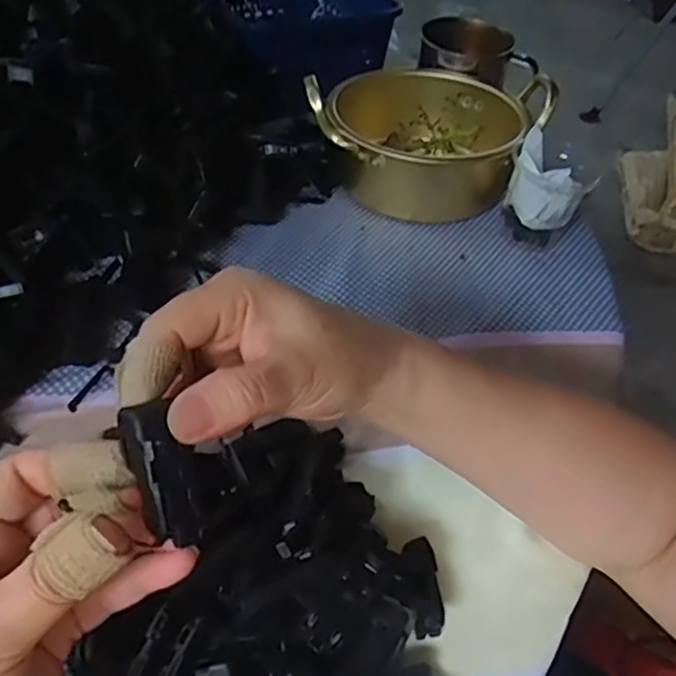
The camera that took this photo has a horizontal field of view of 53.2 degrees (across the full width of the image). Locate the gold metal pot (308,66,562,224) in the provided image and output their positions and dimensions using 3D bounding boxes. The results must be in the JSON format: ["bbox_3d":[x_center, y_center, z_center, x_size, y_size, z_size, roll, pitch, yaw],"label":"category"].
[{"bbox_3d":[0.081,-0.178,0.594,0.167,0.086,0.166,3,46,-3],"label":"gold metal pot"}]

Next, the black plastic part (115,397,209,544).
[{"bbox_3d":[-0.057,0.044,0.222,0.018,0.011,0.045,-22,94,-25],"label":"black plastic part"}]

